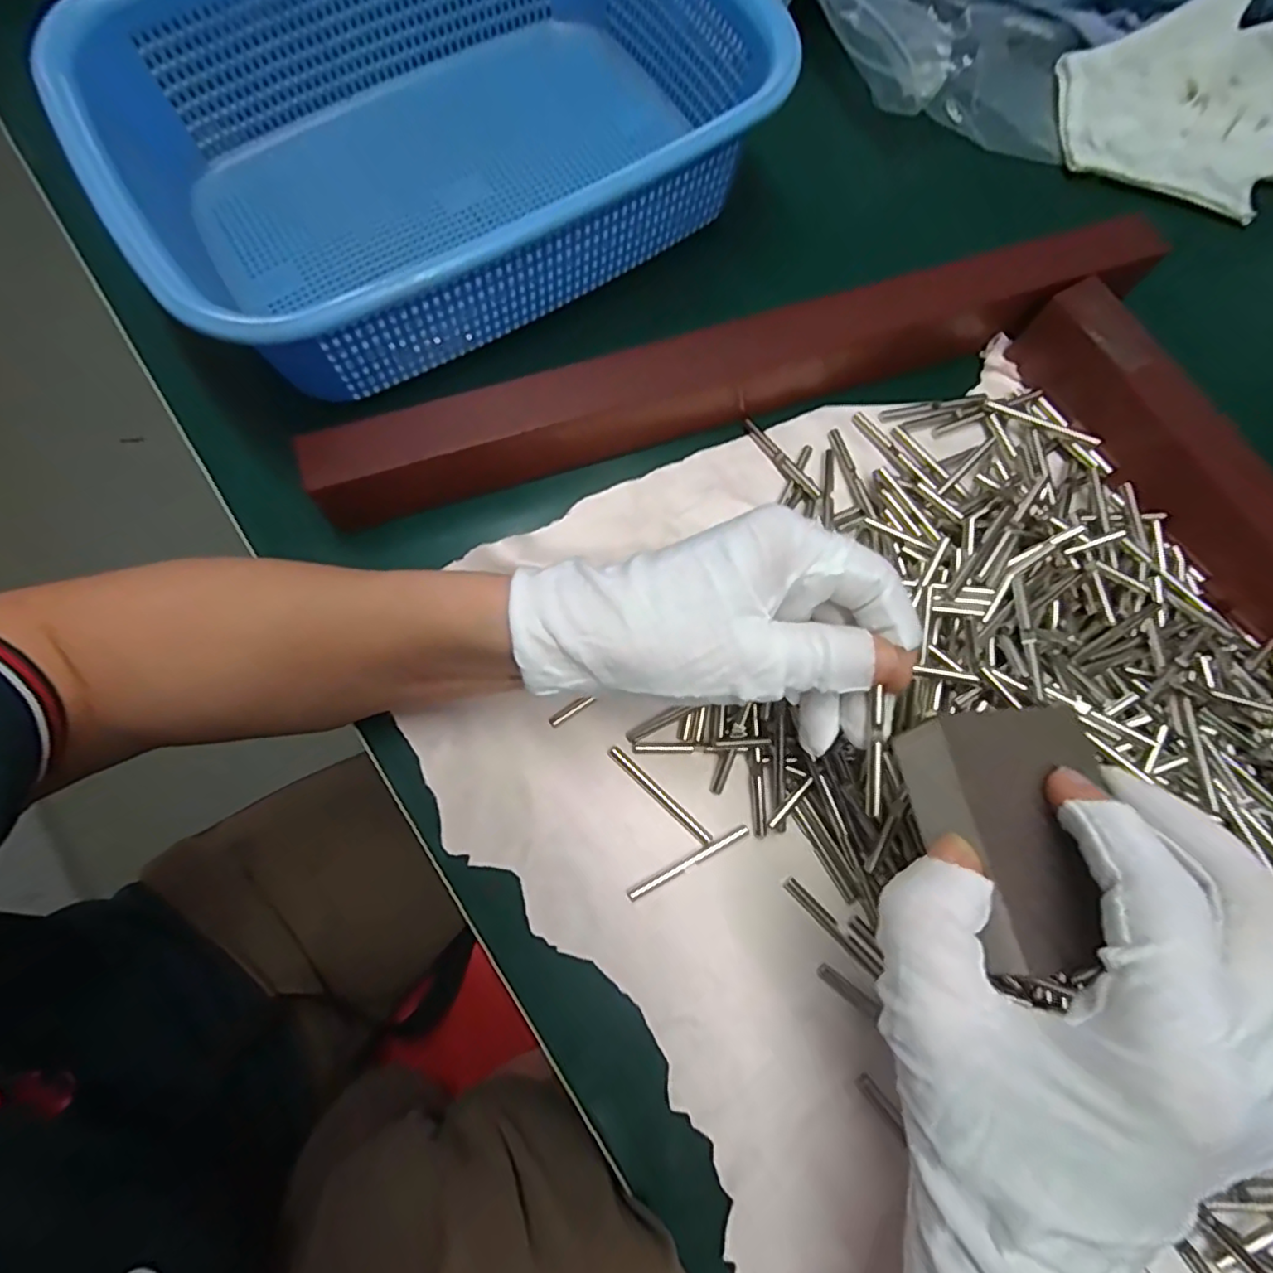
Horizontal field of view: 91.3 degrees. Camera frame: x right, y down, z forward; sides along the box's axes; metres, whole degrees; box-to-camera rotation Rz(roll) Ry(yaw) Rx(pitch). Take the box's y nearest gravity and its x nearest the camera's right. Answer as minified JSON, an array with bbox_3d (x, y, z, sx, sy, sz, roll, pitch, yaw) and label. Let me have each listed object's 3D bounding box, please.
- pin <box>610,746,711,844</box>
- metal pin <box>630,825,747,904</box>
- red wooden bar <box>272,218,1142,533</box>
[{"bbox_3d":[0.010,0.065,0.255,0.054,0.004,0.005,42,80,8],"label":"pin"},{"bbox_3d":[0.021,0.090,0.247,0.054,0.004,0.005,-27,79,-7],"label":"metal pin"},{"bbox_3d":[0.050,-0.122,0.282,0.381,0.046,0.024,-18,78,-5],"label":"red wooden bar"}]

